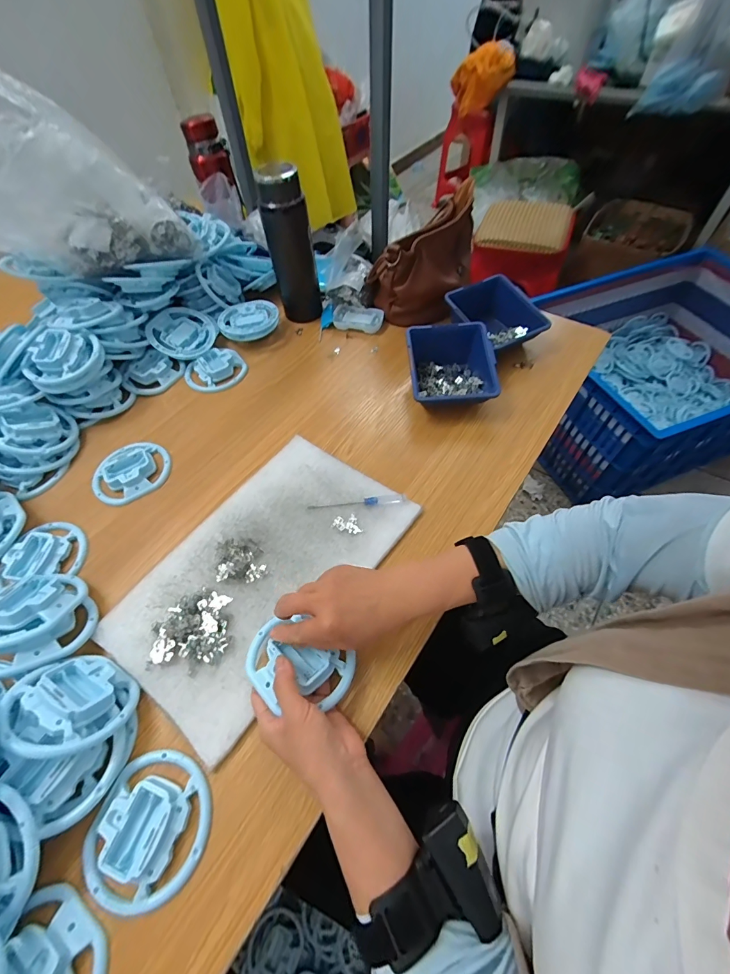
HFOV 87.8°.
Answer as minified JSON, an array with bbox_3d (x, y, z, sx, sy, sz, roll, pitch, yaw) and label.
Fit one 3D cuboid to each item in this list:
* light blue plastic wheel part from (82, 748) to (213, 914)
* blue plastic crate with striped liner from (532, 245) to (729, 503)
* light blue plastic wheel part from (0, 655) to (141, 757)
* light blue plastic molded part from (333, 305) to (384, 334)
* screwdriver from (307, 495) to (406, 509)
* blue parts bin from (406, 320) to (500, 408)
[{"bbox_3d":[-0.183,0.288,0.319,0.095,0.021,0.101,-1,57,1],"label":"light blue plastic wheel part"},{"bbox_3d":[0.990,-0.385,1.293,0.872,0.396,0.615,-21,59,-12],"label":"blue plastic crate with striped liner"},{"bbox_3d":[-0.267,0.192,0.346,0.096,0.019,0.098,21,20,-8],"label":"light blue plastic wheel part"},{"bbox_3d":[-0.012,-0.308,0.699,0.091,0.022,0.052,12,58,9],"label":"light blue plastic molded part"},{"bbox_3d":[-0.010,0.020,0.487,0.124,0.008,0.013,-3,57,0],"label":"screwdriver"},{"bbox_3d":[0.132,-0.176,0.580,0.128,0.069,0.138,-2,57,0],"label":"blue parts bin"}]

